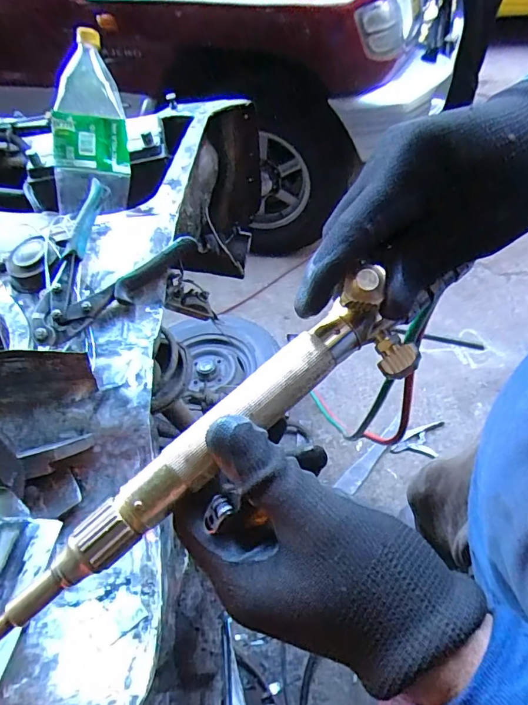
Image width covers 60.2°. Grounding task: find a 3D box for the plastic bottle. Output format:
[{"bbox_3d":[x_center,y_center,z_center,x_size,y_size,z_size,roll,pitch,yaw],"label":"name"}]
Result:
[{"bbox_3d":[-0.267,-0.335,0.689,0.121,0.252,0.089,17,26,19],"label":"plastic bottle"}]

